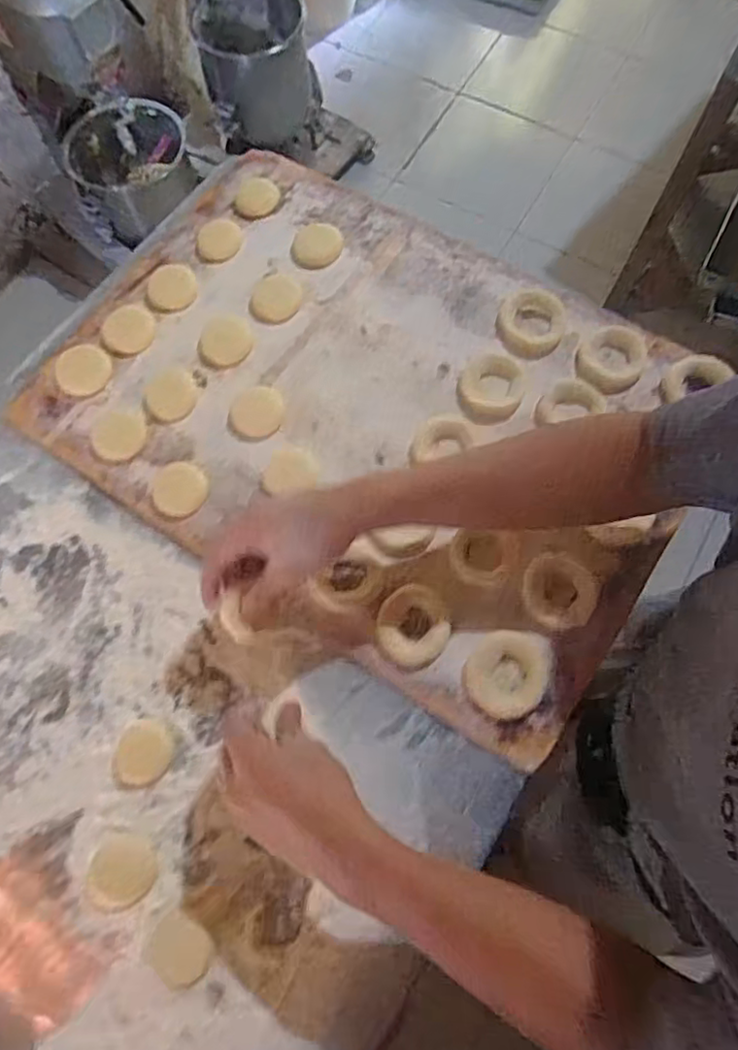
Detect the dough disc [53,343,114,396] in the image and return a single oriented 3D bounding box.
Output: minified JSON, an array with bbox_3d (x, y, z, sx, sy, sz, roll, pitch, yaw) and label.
[{"bbox_3d":[-0.293,-0.158,0.644,0.058,0.014,0.052,26,74,8],"label":"dough disc"}]

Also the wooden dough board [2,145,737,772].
[{"bbox_3d":[-0.005,-0.127,0.620,0.607,0.021,0.419,32,76,10],"label":"wooden dough board"}]

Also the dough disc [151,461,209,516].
[{"bbox_3d":[-0.180,-0.034,0.603,0.051,0.014,0.050,0,72,1],"label":"dough disc"}]

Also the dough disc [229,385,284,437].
[{"bbox_3d":[-0.110,-0.112,0.622,0.051,0.007,0.058,-28,74,-8],"label":"dough disc"}]

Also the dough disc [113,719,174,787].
[{"bbox_3d":[-0.192,0.192,0.534,0.053,0.004,0.047,-42,76,-11],"label":"dough disc"}]

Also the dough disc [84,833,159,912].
[{"bbox_3d":[-0.195,0.273,0.500,0.053,0.007,0.052,0,72,1],"label":"dough disc"}]

